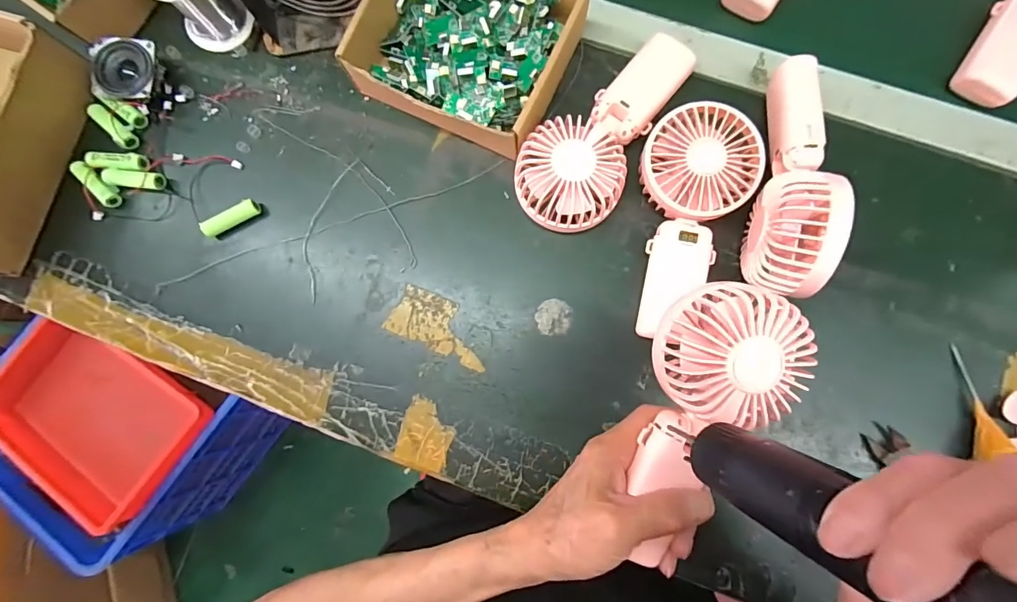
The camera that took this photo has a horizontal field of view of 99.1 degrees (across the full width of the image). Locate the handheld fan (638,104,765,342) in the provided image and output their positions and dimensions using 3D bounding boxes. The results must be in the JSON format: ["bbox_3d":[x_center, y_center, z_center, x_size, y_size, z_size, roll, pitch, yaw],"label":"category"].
[{"bbox_3d":[0.136,-0.063,0.348,0.084,0.045,0.178,18,86,4],"label":"handheld fan"}]

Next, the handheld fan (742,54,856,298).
[{"bbox_3d":[0.215,-0.096,0.324,0.048,0.083,0.186,11,84,4],"label":"handheld fan"}]

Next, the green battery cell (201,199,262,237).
[{"bbox_3d":[-0.247,-0.073,0.385,0.051,0.013,0.017,-25,85,0],"label":"green battery cell"}]

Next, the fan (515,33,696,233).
[{"bbox_3d":[0.077,-0.142,0.358,0.082,0.044,0.182,33,87,5],"label":"fan"}]

